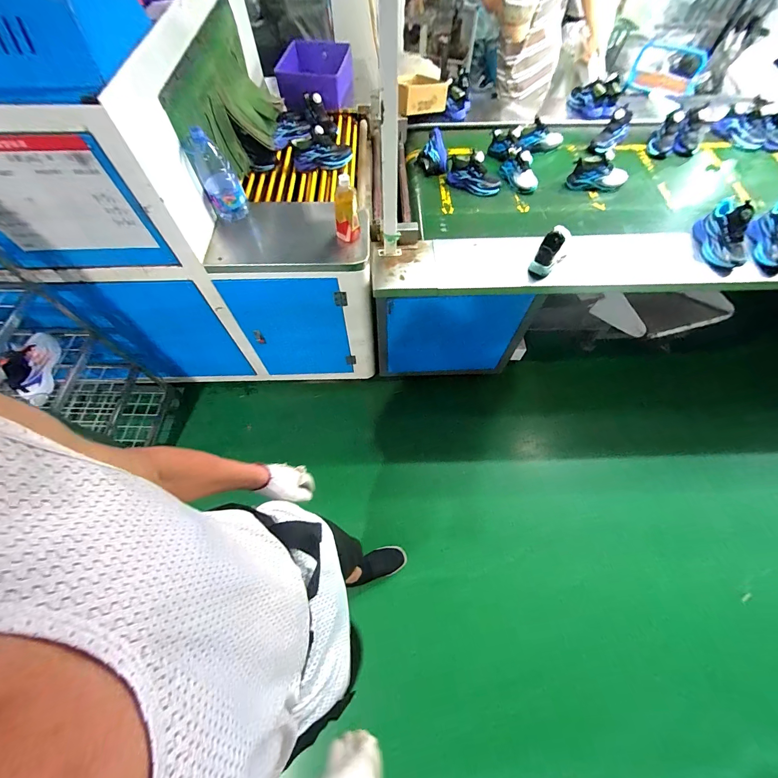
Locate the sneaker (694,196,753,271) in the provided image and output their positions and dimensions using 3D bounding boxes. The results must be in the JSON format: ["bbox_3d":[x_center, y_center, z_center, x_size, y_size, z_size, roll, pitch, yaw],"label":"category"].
[{"bbox_3d":[1.114,-0.526,1.112,0.104,0.120,0.236,9,65,4],"label":"sneaker"}]

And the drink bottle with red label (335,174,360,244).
[{"bbox_3d":[-0.127,-0.530,0.990,0.069,0.189,0.091,-8,65,-5],"label":"drink bottle with red label"}]

